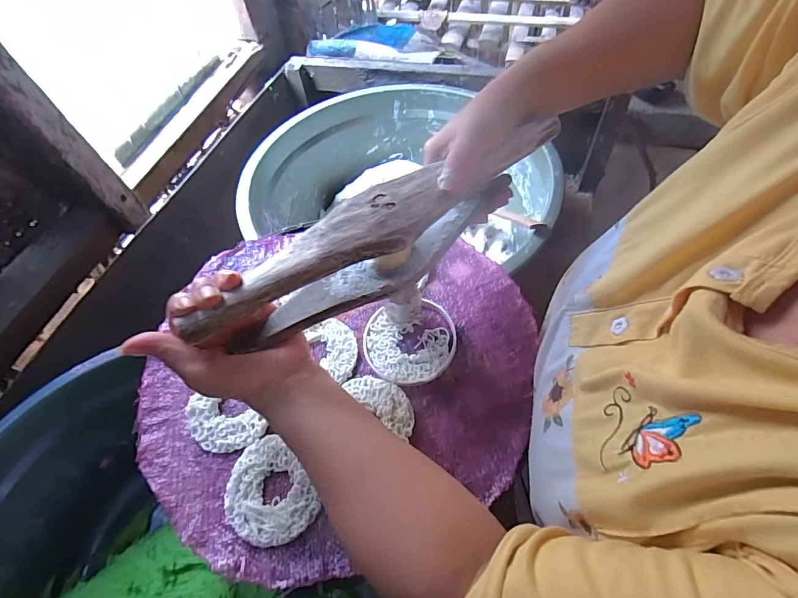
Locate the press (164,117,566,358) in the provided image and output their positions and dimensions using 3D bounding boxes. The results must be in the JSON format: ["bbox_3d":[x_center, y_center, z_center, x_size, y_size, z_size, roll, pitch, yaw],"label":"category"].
[{"bbox_3d":[-0.018,-0.037,0.317,0.276,0.074,0.049,-32,55,-11],"label":"press"}]

